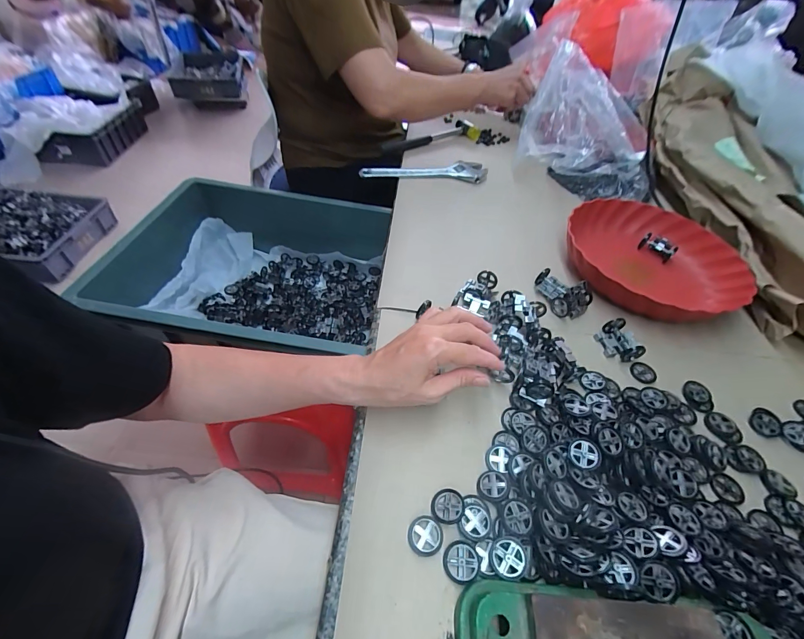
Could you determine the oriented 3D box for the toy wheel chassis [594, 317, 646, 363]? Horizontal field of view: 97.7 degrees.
[{"bbox_3d":[0.265,0.026,0.428,0.038,0.024,0.047,-7,51,-12],"label":"toy wheel chassis"}]

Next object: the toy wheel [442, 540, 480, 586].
[{"bbox_3d":[0.046,0.187,0.271,0.026,0.004,0.027,3,50,-4],"label":"toy wheel"}]

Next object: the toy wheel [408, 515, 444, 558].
[{"bbox_3d":[0.019,0.174,0.282,0.027,0.005,0.027,3,50,-4],"label":"toy wheel"}]

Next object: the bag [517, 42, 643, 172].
[{"bbox_3d":[0.344,-0.374,0.636,0.226,0.139,0.140,16,51,14],"label":"bag"}]

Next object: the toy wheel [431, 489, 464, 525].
[{"bbox_3d":[0.039,0.157,0.296,0.027,0.007,0.027,3,50,-4],"label":"toy wheel"}]

